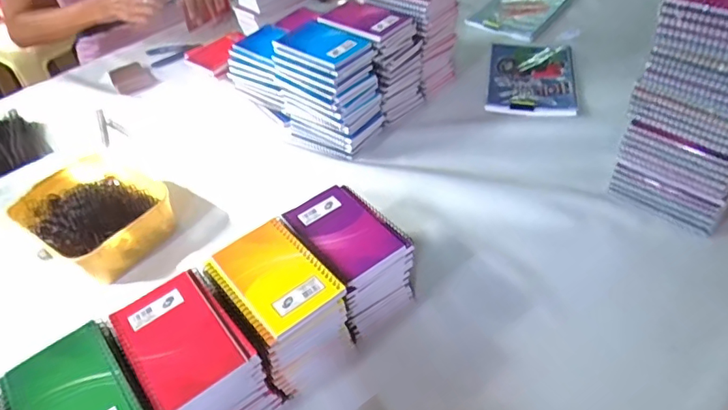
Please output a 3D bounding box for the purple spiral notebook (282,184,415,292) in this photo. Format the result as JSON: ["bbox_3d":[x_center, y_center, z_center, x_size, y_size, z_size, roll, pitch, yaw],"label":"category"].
[{"bbox_3d":[-0.022,0.026,0.577,0.095,0.017,0.134,-30,51,-22],"label":"purple spiral notebook"}]

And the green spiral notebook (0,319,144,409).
[{"bbox_3d":[-0.247,0.165,0.431,0.095,0.015,0.127,-34,53,-25],"label":"green spiral notebook"}]

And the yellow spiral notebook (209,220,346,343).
[{"bbox_3d":[-0.089,0.068,0.520,0.082,0.012,0.129,-31,51,-23],"label":"yellow spiral notebook"}]

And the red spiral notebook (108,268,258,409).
[{"bbox_3d":[-0.169,0.118,0.469,0.090,0.008,0.125,-32,52,-23],"label":"red spiral notebook"}]

